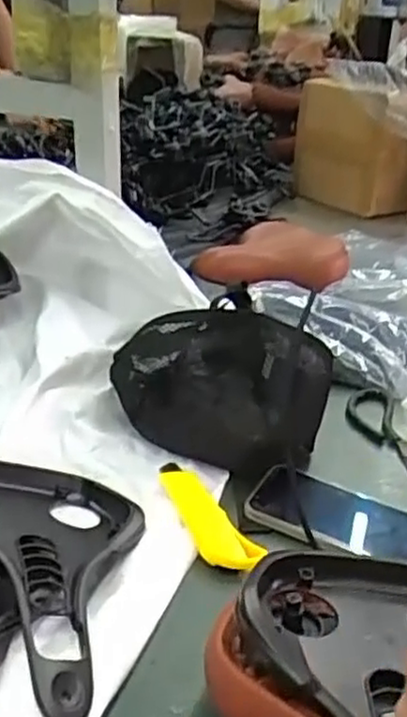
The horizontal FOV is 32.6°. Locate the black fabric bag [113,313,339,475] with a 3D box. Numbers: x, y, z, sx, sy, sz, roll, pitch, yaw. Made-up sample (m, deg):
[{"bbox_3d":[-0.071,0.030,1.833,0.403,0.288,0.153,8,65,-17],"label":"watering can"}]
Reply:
[{"bbox_3d":[0.009,0.020,0.699,0.220,0.104,0.126,13,30,19],"label":"black fabric bag"}]

